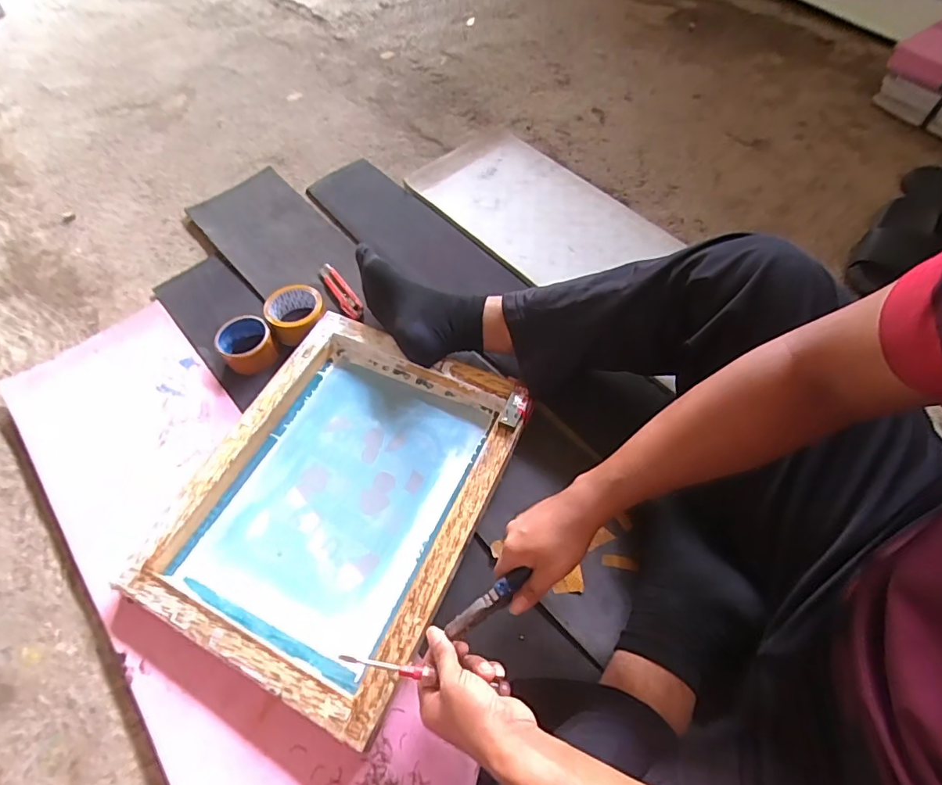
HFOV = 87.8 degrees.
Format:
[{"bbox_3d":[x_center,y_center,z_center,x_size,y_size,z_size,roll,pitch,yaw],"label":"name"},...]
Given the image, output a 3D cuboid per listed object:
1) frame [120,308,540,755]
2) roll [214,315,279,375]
[{"bbox_3d":[-0.173,0.127,0.671,0.374,0.047,0.471,22,62,14],"label":"frame"},{"bbox_3d":[-0.358,-0.076,0.794,0.084,0.050,0.084,-1,59,2],"label":"roll"}]

